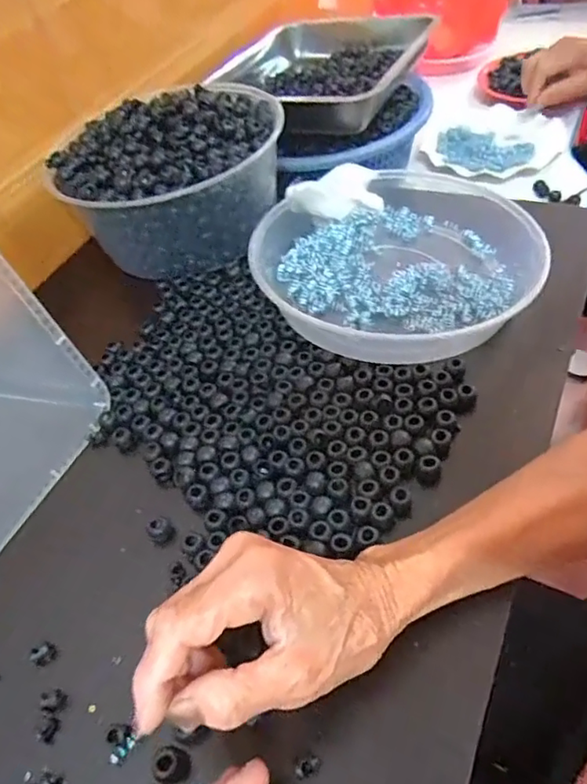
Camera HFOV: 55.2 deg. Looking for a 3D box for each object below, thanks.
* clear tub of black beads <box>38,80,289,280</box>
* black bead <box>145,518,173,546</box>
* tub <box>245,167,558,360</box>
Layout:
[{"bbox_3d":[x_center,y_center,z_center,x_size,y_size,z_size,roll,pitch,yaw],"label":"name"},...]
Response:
[{"bbox_3d":[-0.111,-0.206,0.544,0.215,0.104,0.189,-17,48,-3],"label":"clear tub of black beads"},{"bbox_3d":[-0.085,0.090,0.361,0.015,0.016,0.013,-26,50,-19],"label":"black bead"},{"bbox_3d":[0.085,-0.117,0.481,0.230,0.053,0.266,5,47,9],"label":"tub"}]

